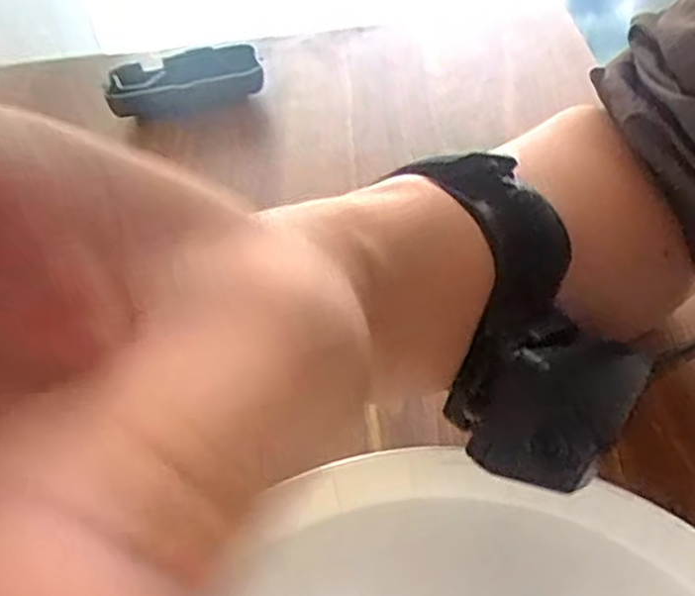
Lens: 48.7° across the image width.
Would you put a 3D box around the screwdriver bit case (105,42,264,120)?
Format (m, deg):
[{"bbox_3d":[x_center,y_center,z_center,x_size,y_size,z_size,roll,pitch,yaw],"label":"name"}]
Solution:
[{"bbox_3d":[-0.119,-0.158,0.549,0.112,0.031,0.054,-11,43,-1],"label":"screwdriver bit case"}]

